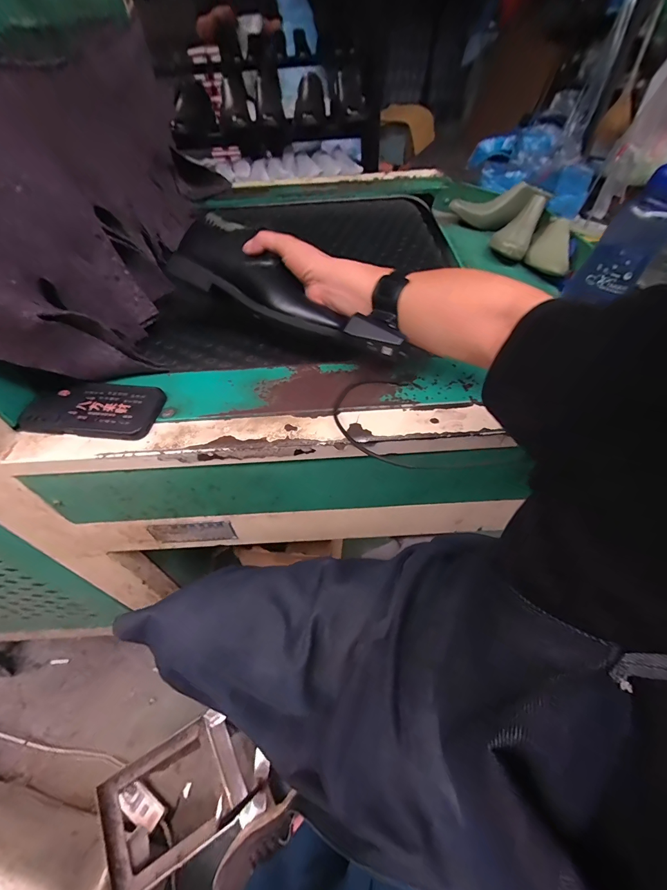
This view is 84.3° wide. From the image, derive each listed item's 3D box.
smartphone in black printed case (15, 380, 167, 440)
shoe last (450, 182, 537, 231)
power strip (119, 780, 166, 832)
[{"bbox_3d":[-0.303,-0.047,0.466,0.165,0.016,0.079,4,51,5],"label":"smartphone in black printed case"},{"bbox_3d":[0.401,-0.613,0.945,0.185,0.112,0.060,29,57,23],"label":"shoe last"},{"bbox_3d":[-0.454,0.851,0.865,0.108,0.047,0.055,26,56,22],"label":"power strip"}]

